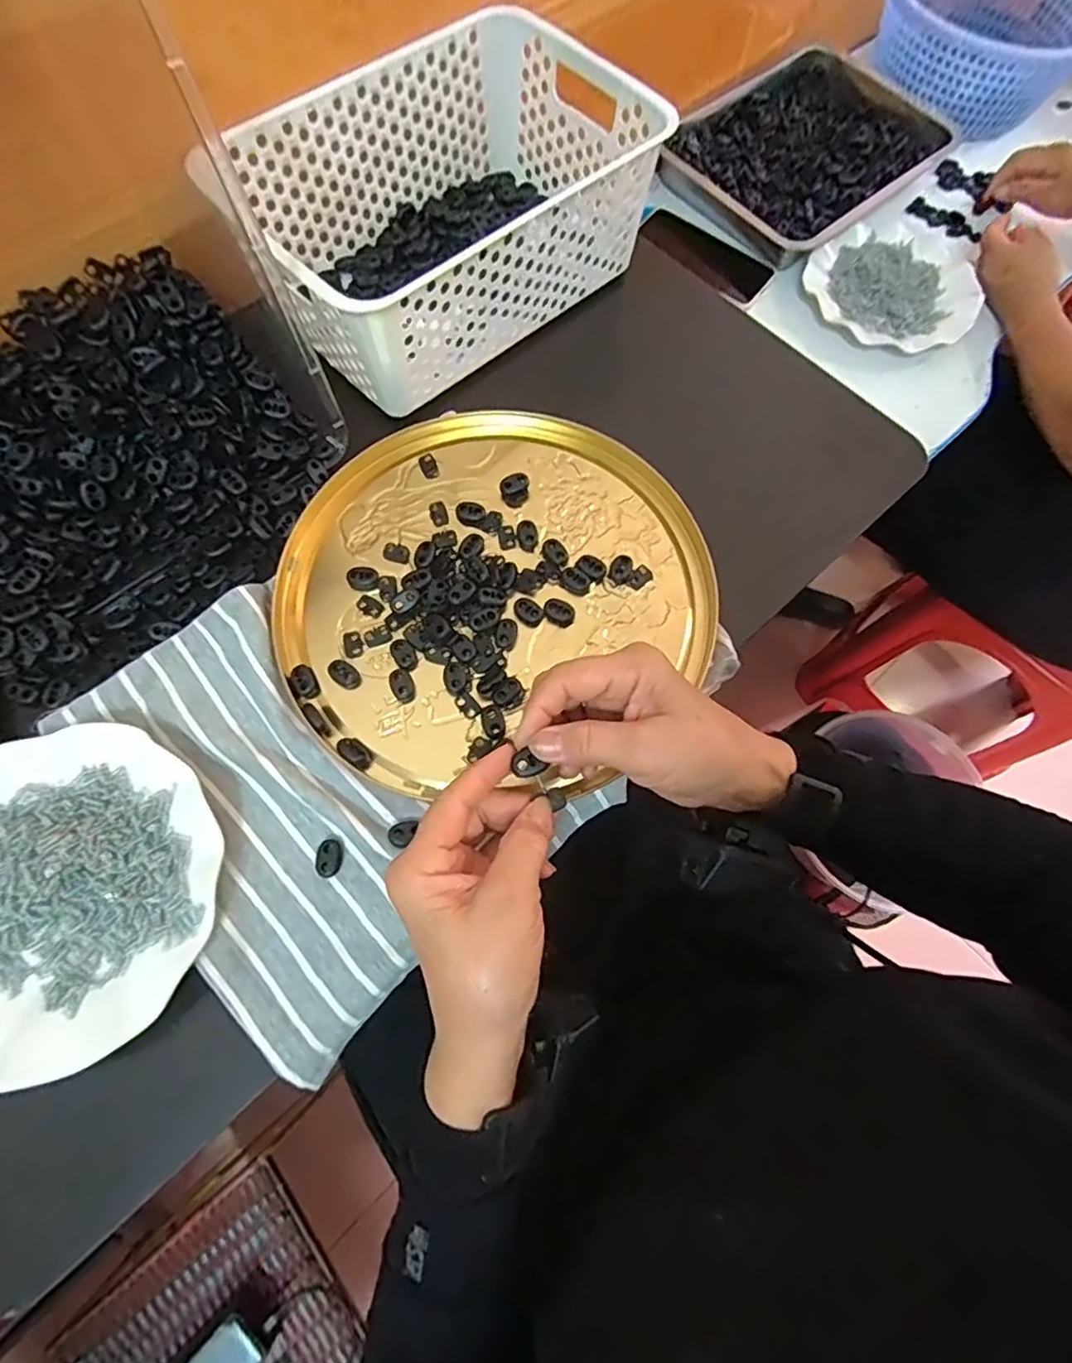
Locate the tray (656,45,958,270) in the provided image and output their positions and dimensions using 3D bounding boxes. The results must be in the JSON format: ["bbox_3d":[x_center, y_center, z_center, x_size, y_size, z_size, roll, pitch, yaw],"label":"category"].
[{"bbox_3d":[0.319,-0.636,0.734,0.333,0.041,0.235,-43,77,-14],"label":"tray"}]

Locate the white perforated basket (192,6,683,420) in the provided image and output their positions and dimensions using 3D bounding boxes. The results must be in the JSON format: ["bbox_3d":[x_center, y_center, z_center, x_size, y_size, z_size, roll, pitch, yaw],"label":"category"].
[{"bbox_3d":[-0.066,-0.371,0.483,0.296,0.099,0.203,-39,76,-13],"label":"white perforated basket"}]

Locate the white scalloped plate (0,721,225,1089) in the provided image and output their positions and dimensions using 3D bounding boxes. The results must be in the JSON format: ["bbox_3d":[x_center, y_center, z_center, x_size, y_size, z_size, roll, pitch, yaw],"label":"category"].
[{"bbox_3d":[-0.272,0.118,0.351,0.175,0.023,0.182,0,71,-1],"label":"white scalloped plate"}]

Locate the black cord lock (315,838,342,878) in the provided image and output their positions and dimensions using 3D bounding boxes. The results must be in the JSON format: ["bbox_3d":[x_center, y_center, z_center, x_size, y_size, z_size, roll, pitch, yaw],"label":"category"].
[{"bbox_3d":[-0.124,0.105,0.368,0.013,0.006,0.021,-2,71,-2],"label":"black cord lock"}]

